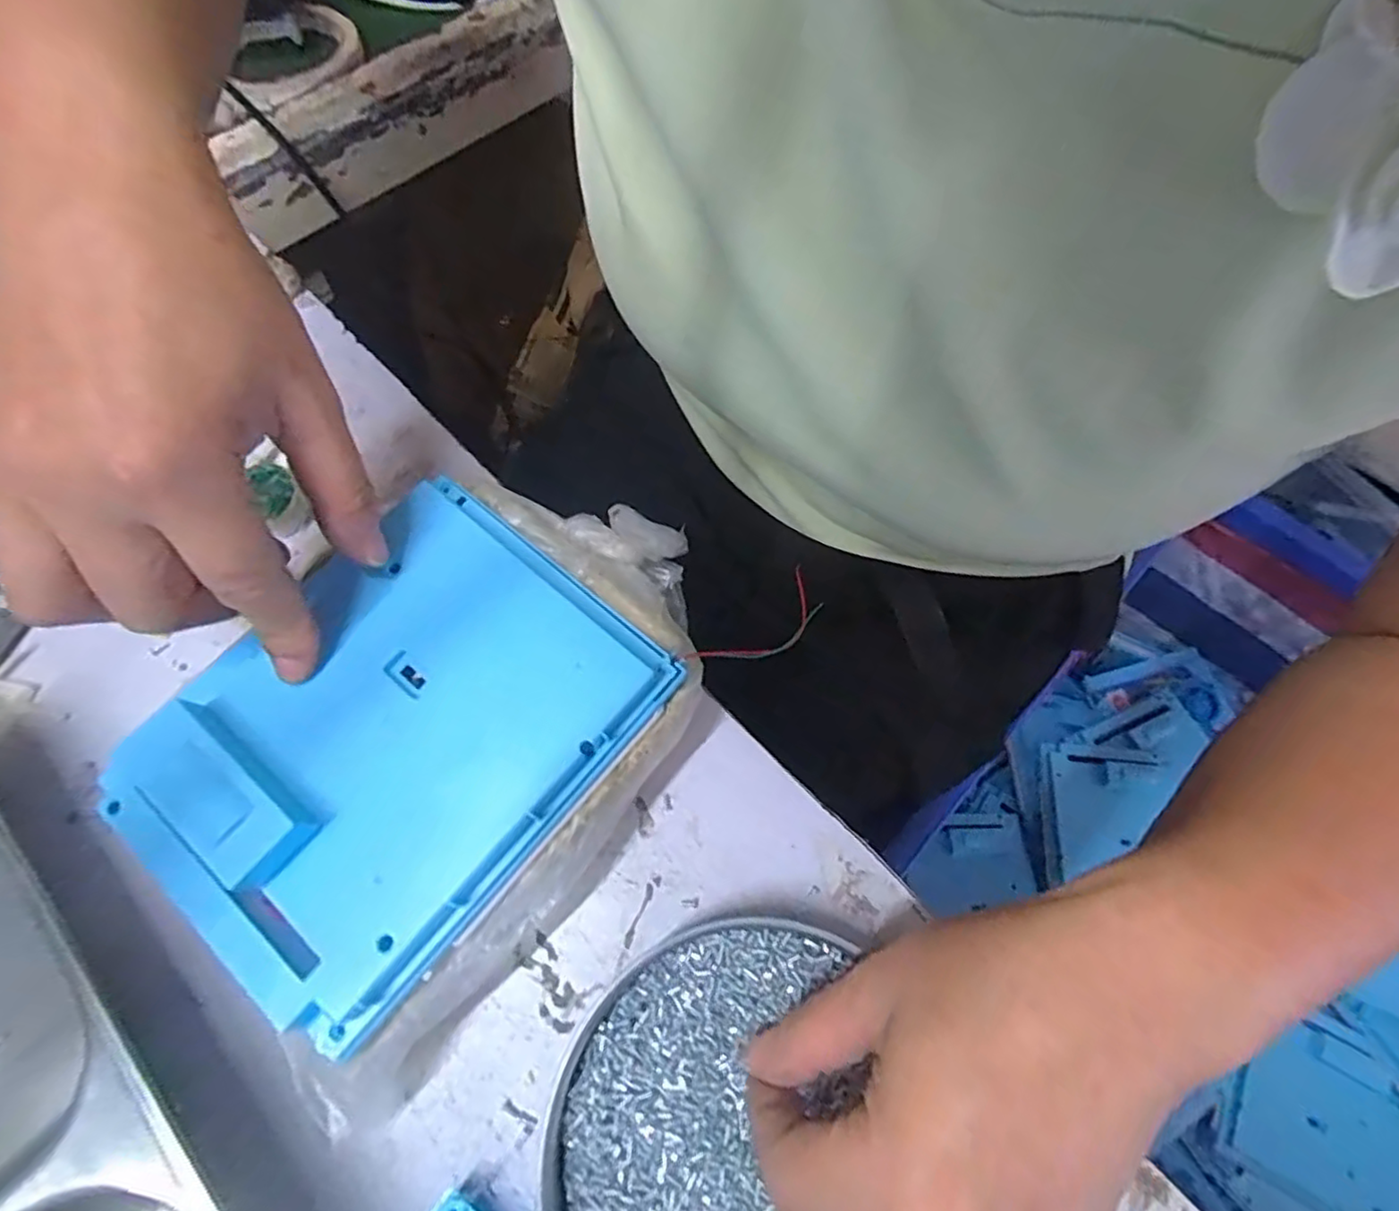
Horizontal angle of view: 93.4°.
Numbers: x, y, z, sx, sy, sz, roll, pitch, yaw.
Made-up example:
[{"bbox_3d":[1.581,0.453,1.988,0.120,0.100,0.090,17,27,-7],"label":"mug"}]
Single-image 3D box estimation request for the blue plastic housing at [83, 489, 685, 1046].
[{"bbox_3d":[-0.102,0.040,0.221,0.121,0.029,0.156,37,72,12],"label":"blue plastic housing"}]

